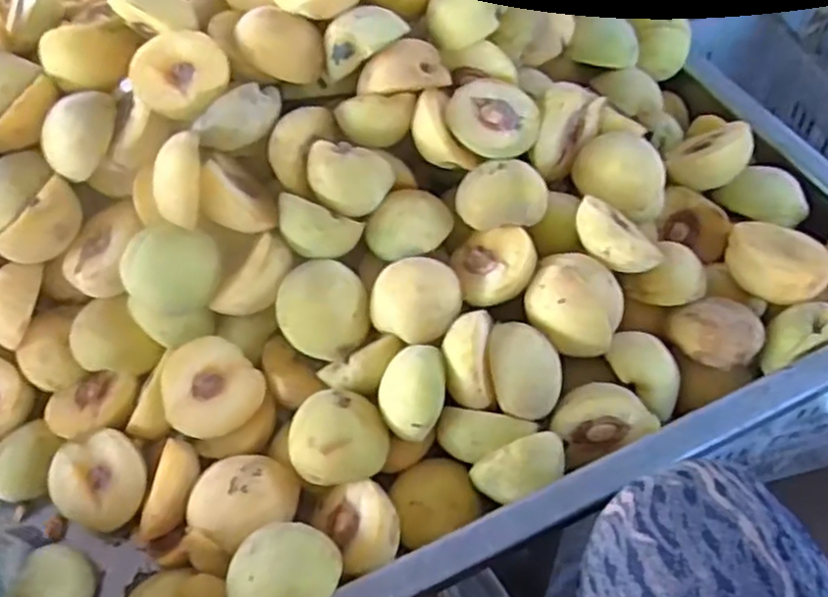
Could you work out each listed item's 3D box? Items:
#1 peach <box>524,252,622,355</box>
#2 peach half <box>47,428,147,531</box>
[{"bbox_3d":[0.099,0.005,0.453,0.057,0.044,0.048,12,55,13],"label":"peach"},{"bbox_3d":[-0.200,0.117,0.476,0.059,0.034,0.058,0,87,1],"label":"peach half"}]

